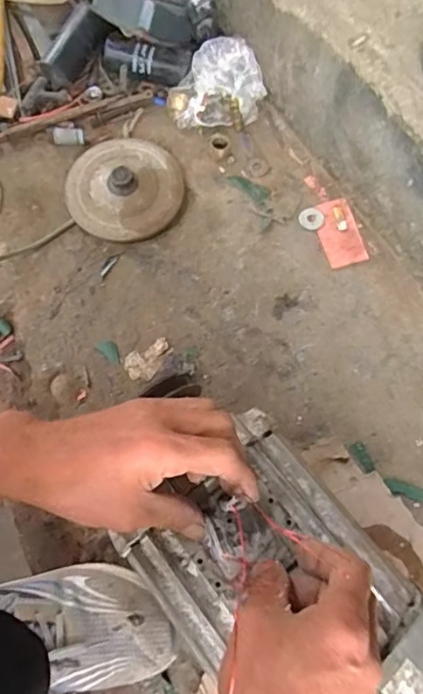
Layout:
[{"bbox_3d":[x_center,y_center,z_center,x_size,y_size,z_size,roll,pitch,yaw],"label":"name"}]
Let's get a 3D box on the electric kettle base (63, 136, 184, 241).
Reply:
[{"bbox_3d":[-0.107,-0.199,0.645,0.139,0.030,0.140,0,69,0],"label":"electric kettle base"}]

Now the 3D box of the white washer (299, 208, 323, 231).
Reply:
[{"bbox_3d":[0.123,-0.158,0.649,0.029,0.004,0.030,0,69,0],"label":"white washer"}]

